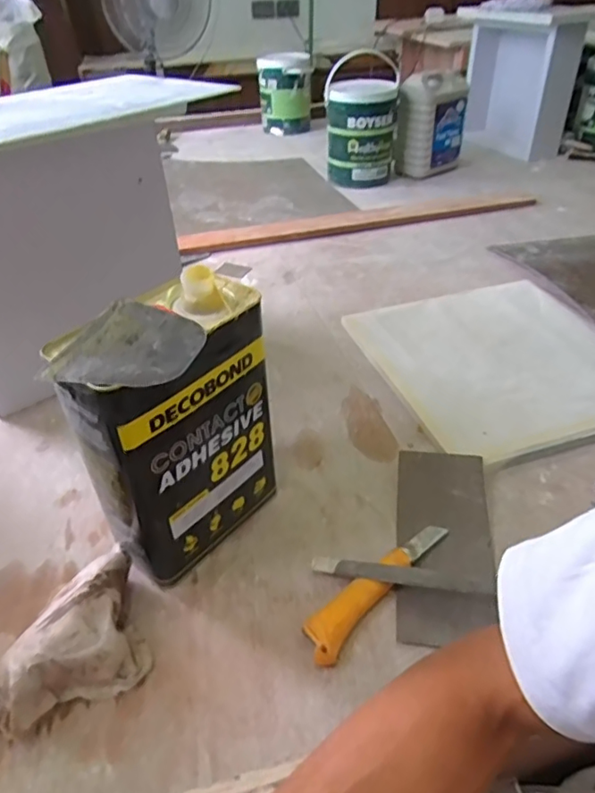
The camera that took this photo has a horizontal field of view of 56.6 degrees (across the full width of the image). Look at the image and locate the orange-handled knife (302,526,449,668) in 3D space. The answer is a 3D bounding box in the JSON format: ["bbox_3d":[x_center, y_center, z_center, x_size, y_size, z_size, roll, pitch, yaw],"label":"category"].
[{"bbox_3d":[0.076,0.170,0.509,0.182,0.018,0.035,-33,48,-32],"label":"orange-handled knife"}]

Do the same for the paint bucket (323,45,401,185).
[{"bbox_3d":[0.154,-0.664,1.331,0.169,0.270,0.160,2,39,5],"label":"paint bucket"}]

